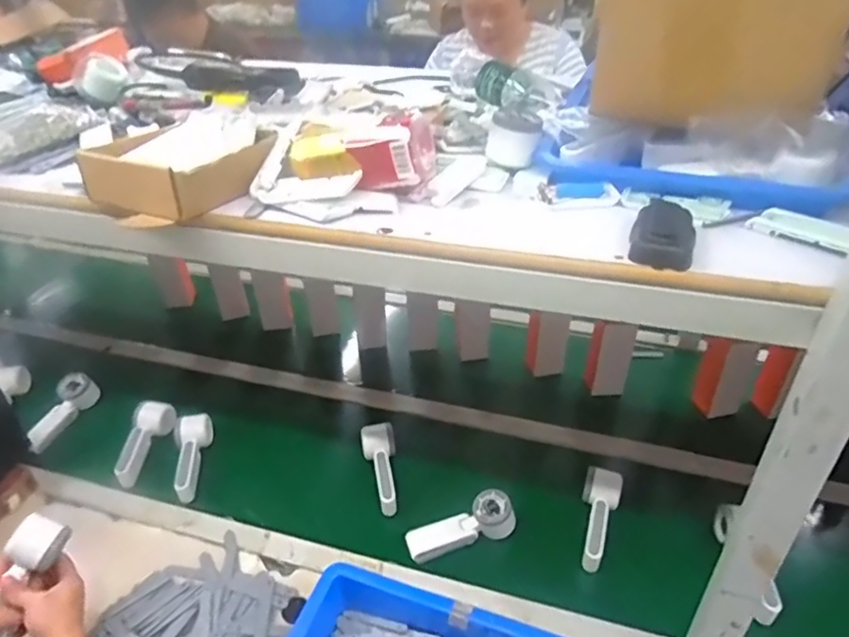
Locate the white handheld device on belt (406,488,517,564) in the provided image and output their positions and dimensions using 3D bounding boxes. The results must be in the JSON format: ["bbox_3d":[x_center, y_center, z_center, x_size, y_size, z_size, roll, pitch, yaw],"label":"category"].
[{"bbox_3d":[0.057,0.328,0.928,0.170,0.039,0.060,-22,39,-5],"label":"white handheld device on belt"}]

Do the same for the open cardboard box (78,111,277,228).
[{"bbox_3d":[-0.258,-0.176,0.656,0.151,0.056,0.173,14,39,20],"label":"open cardboard box"}]

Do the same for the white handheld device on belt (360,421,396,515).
[{"bbox_3d":[-0.075,0.261,1.021,0.057,0.070,0.173,-6,36,-5],"label":"white handheld device on belt"}]

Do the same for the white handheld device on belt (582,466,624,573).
[{"bbox_3d":[0.270,0.312,0.931,0.059,0.052,0.174,13,39,19],"label":"white handheld device on belt"}]

